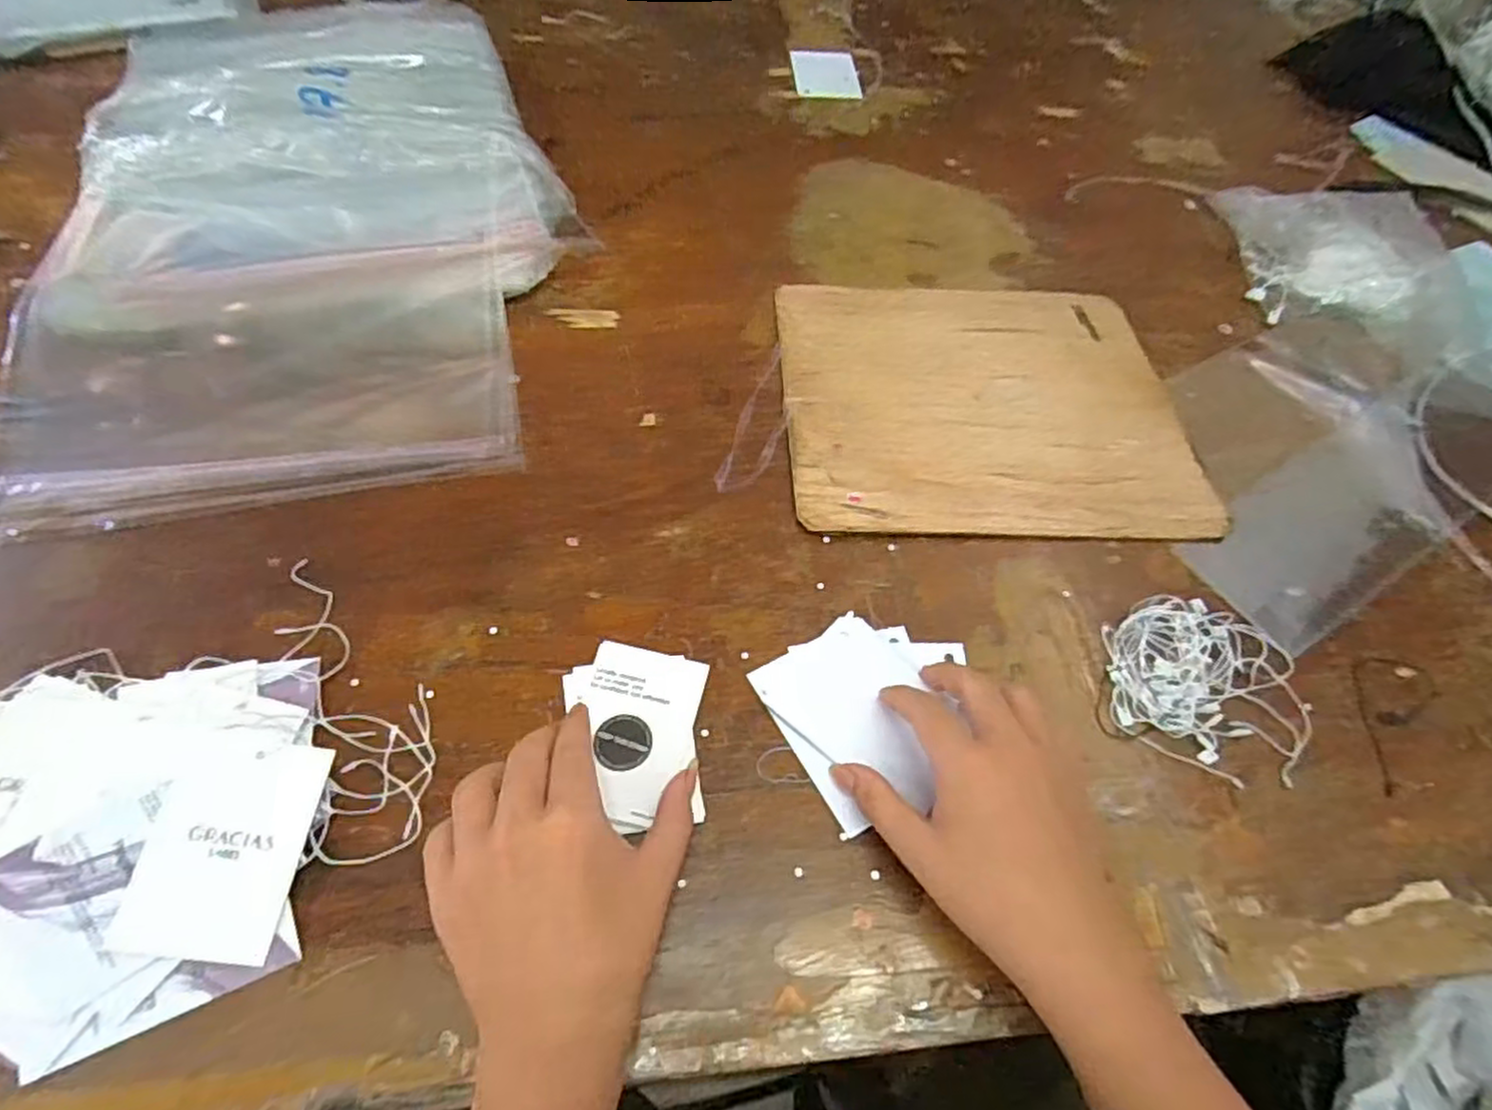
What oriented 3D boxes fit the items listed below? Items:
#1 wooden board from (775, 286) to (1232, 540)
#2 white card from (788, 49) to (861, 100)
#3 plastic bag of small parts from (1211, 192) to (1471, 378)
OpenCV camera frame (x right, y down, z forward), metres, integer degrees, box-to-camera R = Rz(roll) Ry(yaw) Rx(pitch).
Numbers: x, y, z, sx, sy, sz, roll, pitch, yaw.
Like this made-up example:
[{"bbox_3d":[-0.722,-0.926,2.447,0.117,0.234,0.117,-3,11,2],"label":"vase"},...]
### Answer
[{"bbox_3d":[0.171,-0.114,0.544,0.284,0.010,0.238,0,56,-4],"label":"wooden board"},{"bbox_3d":[0.088,-0.534,0.817,0.073,0.005,0.099,-2,59,-5],"label":"white card"},{"bbox_3d":[0.530,-0.258,0.653,0.171,0.031,0.237,9,56,2],"label":"plastic bag of small parts"}]

